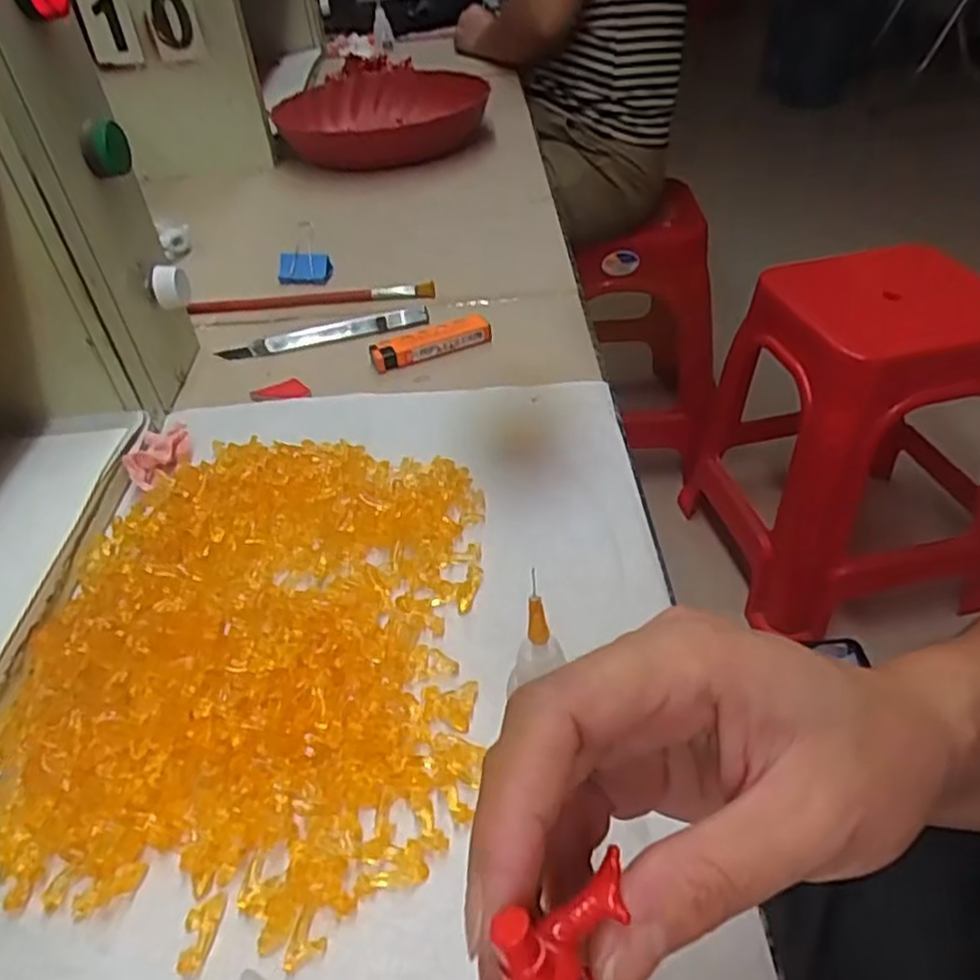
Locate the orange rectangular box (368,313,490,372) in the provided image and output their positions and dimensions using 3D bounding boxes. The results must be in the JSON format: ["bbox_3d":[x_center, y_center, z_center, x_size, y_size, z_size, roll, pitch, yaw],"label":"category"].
[{"bbox_3d":[-0.039,-0.098,0.493,0.080,0.015,0.019,-16,42,-10],"label":"orange rectangular box"}]

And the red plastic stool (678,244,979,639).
[{"bbox_3d":[0.545,-0.107,1.143,0.358,0.489,0.417,-11,41,-5],"label":"red plastic stool"}]

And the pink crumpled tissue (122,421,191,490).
[{"bbox_3d":[-0.184,-0.018,0.418,0.027,0.017,0.045,-3,41,4],"label":"pink crumpled tissue"}]

